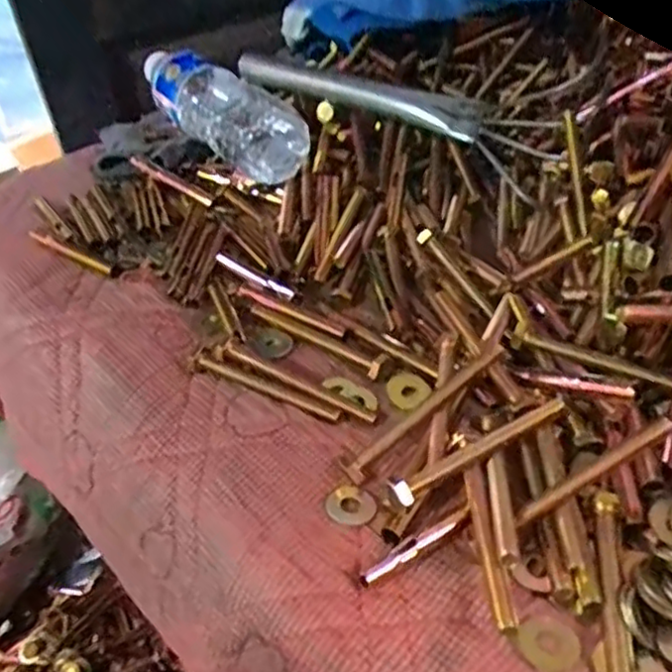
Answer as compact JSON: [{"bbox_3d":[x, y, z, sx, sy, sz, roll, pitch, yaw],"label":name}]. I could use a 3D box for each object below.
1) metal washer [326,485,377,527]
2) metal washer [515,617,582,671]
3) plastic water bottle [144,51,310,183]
[{"bbox_3d":[0.008,0.084,0.345,0.024,0.004,0.023,7,38,-6],"label":"metal washer"},{"bbox_3d":[0.088,0.127,0.286,0.024,0.004,0.024,2,37,-2],"label":"metal washer"},{"bbox_3d":[-0.102,-0.202,0.604,0.077,0.051,0.197,-31,57,-28],"label":"plastic water bottle"}]

